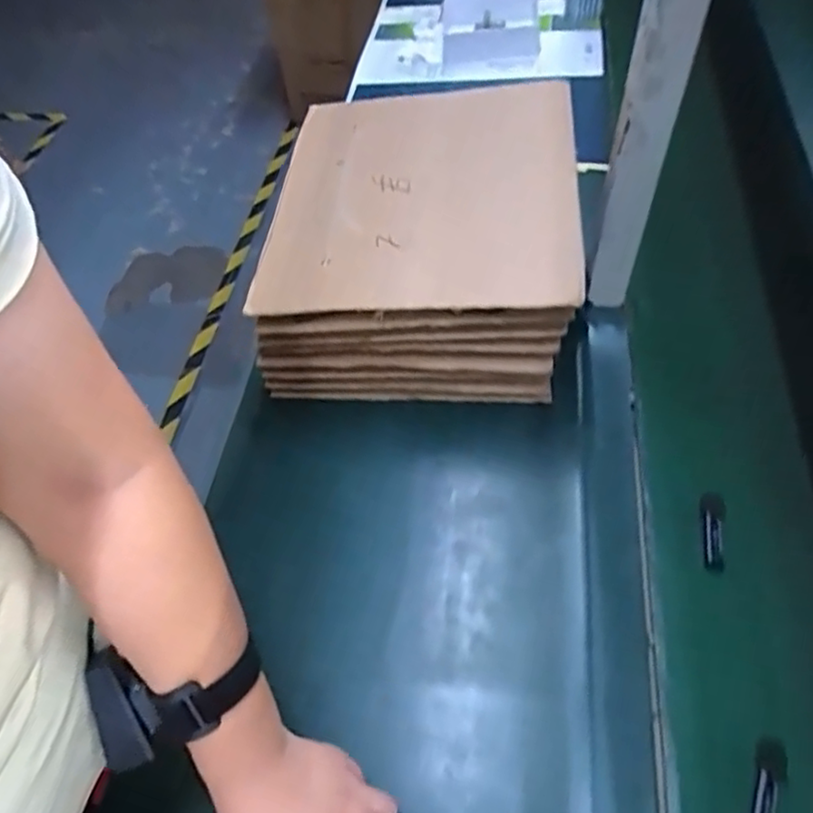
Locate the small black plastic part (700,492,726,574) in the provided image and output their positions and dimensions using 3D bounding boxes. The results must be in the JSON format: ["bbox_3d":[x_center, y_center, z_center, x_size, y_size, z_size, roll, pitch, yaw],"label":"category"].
[{"bbox_3d":[0.272,0.110,0.582,0.016,0.020,0.076,10,56,10],"label":"small black plastic part"}]

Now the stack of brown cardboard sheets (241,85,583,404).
[{"bbox_3d":[0.022,-0.200,0.745,0.306,0.182,0.380,4,55,7],"label":"stack of brown cardboard sheets"}]

